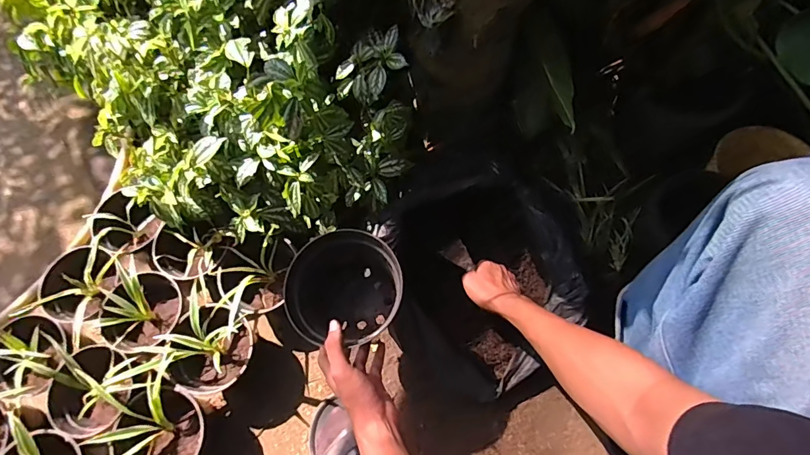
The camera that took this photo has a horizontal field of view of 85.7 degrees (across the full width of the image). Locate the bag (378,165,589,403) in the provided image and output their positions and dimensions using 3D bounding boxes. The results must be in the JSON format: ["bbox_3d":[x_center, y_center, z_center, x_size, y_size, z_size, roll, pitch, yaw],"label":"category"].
[{"bbox_3d":[0.120,0.096,0.730,0.284,0.140,0.331,-17,70,-3],"label":"bag"}]

